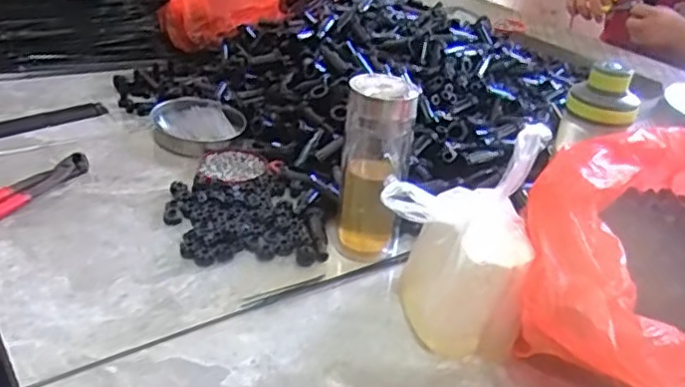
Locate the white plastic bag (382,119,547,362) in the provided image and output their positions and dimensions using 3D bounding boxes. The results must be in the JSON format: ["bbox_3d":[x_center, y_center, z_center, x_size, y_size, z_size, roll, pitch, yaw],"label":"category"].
[{"bbox_3d":[0.101,0.042,0.555,0.114,0.170,0.093,19,34,22],"label":"white plastic bag"}]

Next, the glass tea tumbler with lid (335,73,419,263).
[{"bbox_3d":[0.034,-0.028,0.657,0.062,0.175,0.068,9,31,6],"label":"glass tea tumbler with lid"}]

